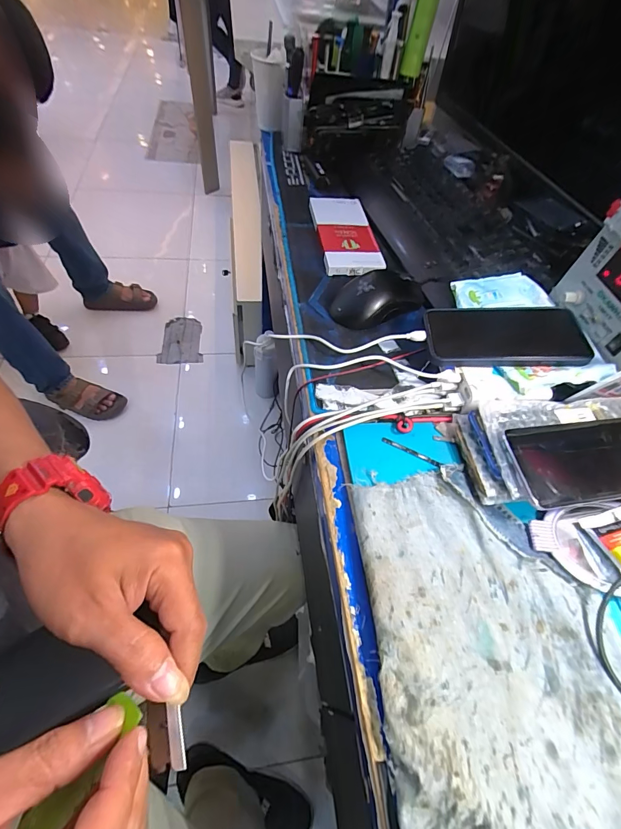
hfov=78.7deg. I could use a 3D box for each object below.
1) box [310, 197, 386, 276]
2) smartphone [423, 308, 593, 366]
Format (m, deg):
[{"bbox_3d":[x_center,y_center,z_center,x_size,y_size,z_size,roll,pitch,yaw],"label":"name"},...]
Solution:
[{"bbox_3d":[0.050,-0.265,0.561,0.079,0.017,0.197,-4,56,-10],"label":"box"},{"bbox_3d":[0.204,-0.085,0.400,0.156,0.013,0.077,1,55,5],"label":"smartphone"}]

